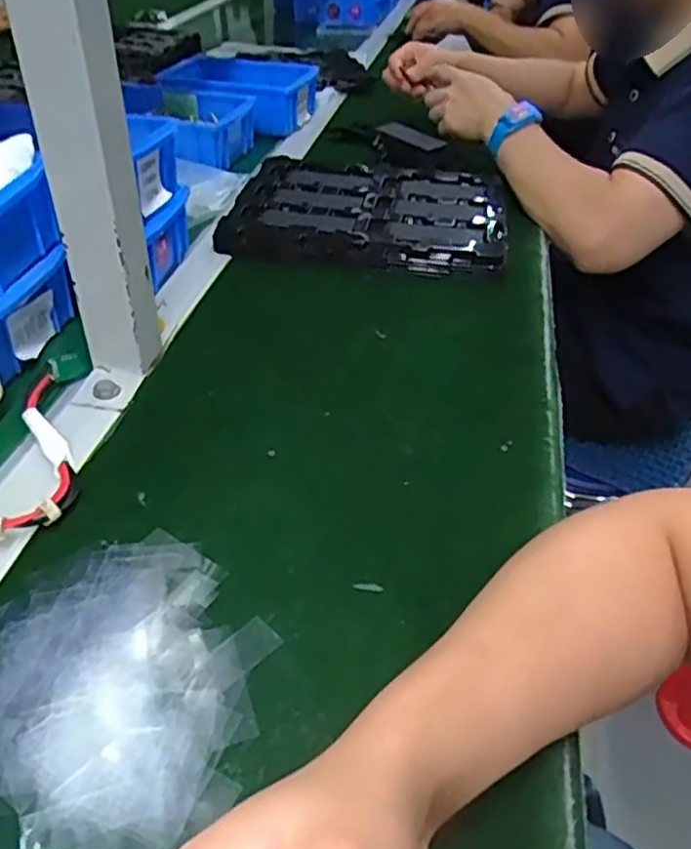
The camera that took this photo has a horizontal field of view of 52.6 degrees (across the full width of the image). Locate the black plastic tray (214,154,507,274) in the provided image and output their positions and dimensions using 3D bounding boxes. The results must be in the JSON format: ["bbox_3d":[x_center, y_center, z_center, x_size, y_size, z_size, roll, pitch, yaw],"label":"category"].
[{"bbox_3d":[0.027,-0.219,0.722,0.265,0.021,0.215,10,41,6],"label":"black plastic tray"}]

